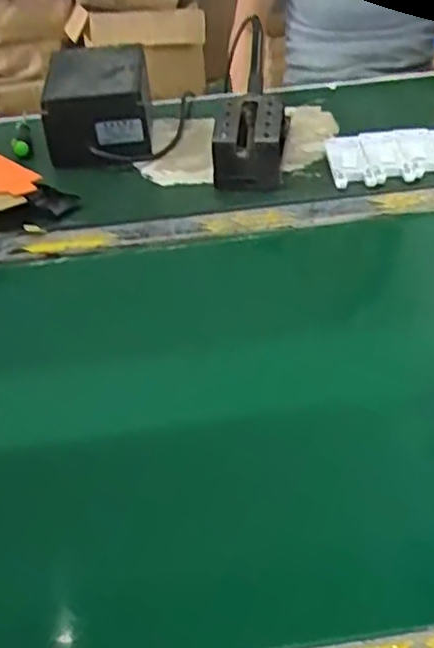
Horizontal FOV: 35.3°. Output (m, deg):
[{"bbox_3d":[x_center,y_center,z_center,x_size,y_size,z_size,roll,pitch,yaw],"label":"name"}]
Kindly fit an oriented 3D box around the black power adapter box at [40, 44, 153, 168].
[{"bbox_3d":[-0.138,-0.257,0.797,0.117,0.096,0.140,-9,38,-1],"label":"black power adapter box"}]

